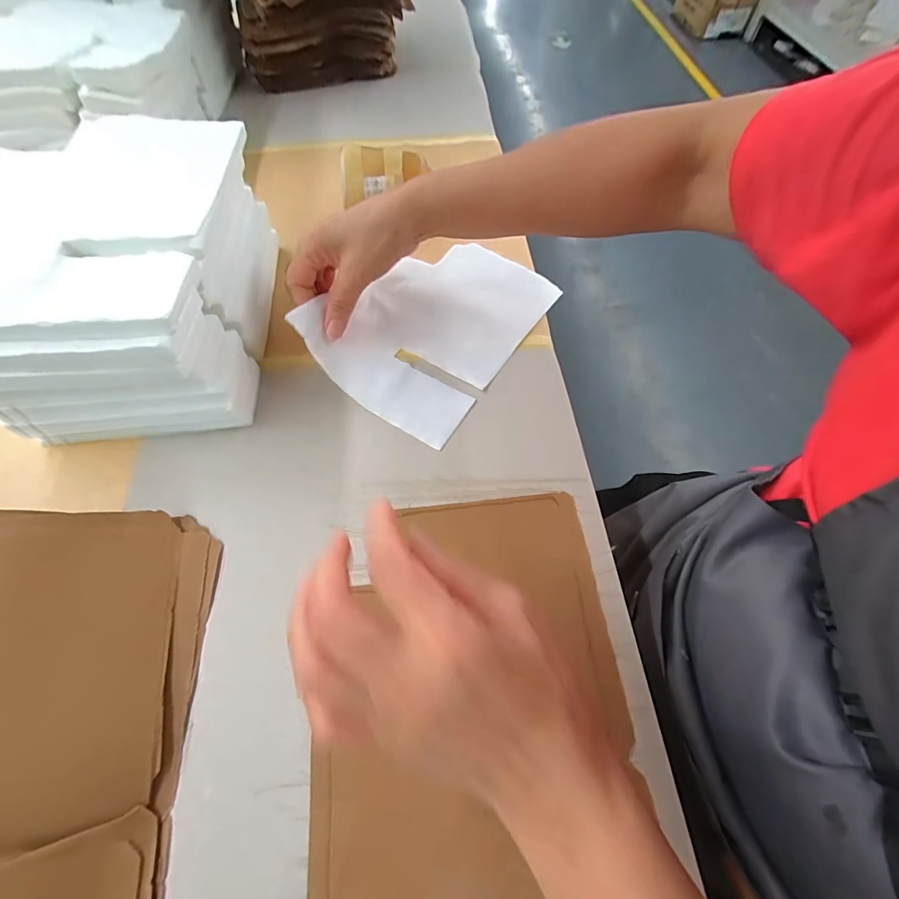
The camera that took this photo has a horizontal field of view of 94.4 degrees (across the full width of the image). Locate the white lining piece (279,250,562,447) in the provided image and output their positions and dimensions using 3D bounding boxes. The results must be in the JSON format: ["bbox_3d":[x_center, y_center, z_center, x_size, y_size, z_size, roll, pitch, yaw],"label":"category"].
[{"bbox_3d":[-0.011,-0.131,0.389,0.152,0.049,0.223,30,67,15],"label":"white lining piece"}]

